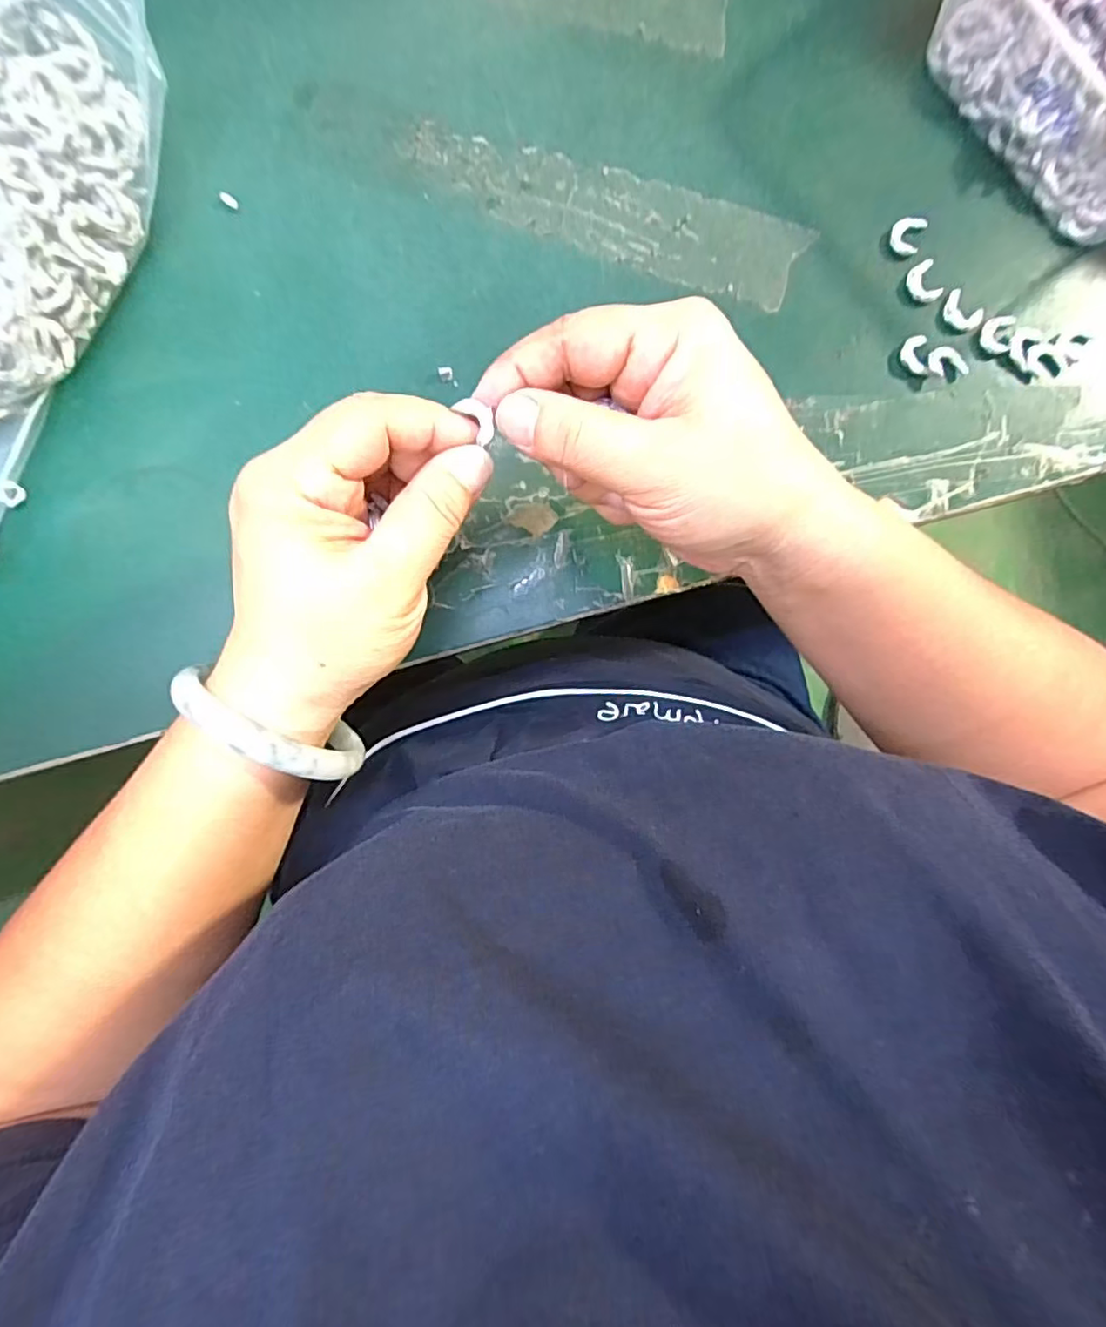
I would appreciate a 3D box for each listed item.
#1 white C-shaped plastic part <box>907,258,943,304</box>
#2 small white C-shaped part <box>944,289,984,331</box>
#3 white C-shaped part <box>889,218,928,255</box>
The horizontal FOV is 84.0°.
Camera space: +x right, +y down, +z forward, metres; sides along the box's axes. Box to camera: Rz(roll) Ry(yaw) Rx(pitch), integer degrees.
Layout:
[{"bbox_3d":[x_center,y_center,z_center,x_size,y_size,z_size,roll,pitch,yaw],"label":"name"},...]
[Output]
[{"bbox_3d":[0.173,-0.178,0.285,0.014,0.004,0.019,-19,89,-4],"label":"white C-shaped plastic part"},{"bbox_3d":[0.191,-0.164,0.286,0.019,0.004,0.015,41,87,-1],"label":"small white C-shaped part"},{"bbox_3d":[0.165,-0.199,0.285,0.014,0.004,0.017,18,87,-2],"label":"white C-shaped part"}]

